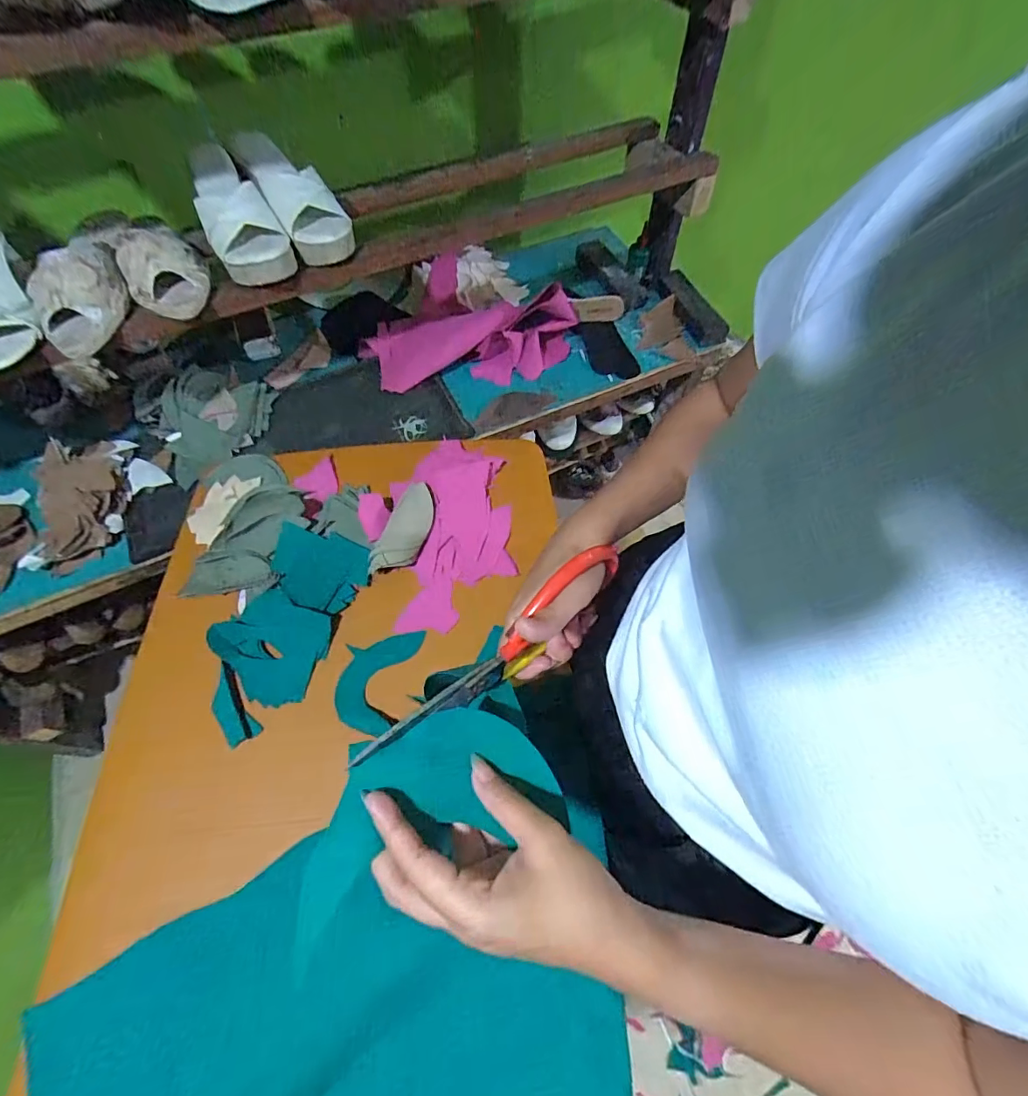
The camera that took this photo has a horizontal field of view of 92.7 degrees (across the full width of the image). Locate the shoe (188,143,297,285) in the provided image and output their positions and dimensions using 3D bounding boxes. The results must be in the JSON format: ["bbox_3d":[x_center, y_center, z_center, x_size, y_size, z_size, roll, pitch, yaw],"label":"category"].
[{"bbox_3d":[-0.355,-0.426,0.621,0.083,0.064,0.233,-29,65,-13],"label":"shoe"}]

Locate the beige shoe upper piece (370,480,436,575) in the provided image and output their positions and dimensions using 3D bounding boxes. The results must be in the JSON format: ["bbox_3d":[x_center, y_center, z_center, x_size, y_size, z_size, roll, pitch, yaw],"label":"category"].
[{"bbox_3d":[-0.124,-0.024,0.571,0.044,0.024,0.120,19,64,11],"label":"beige shoe upper piece"}]

